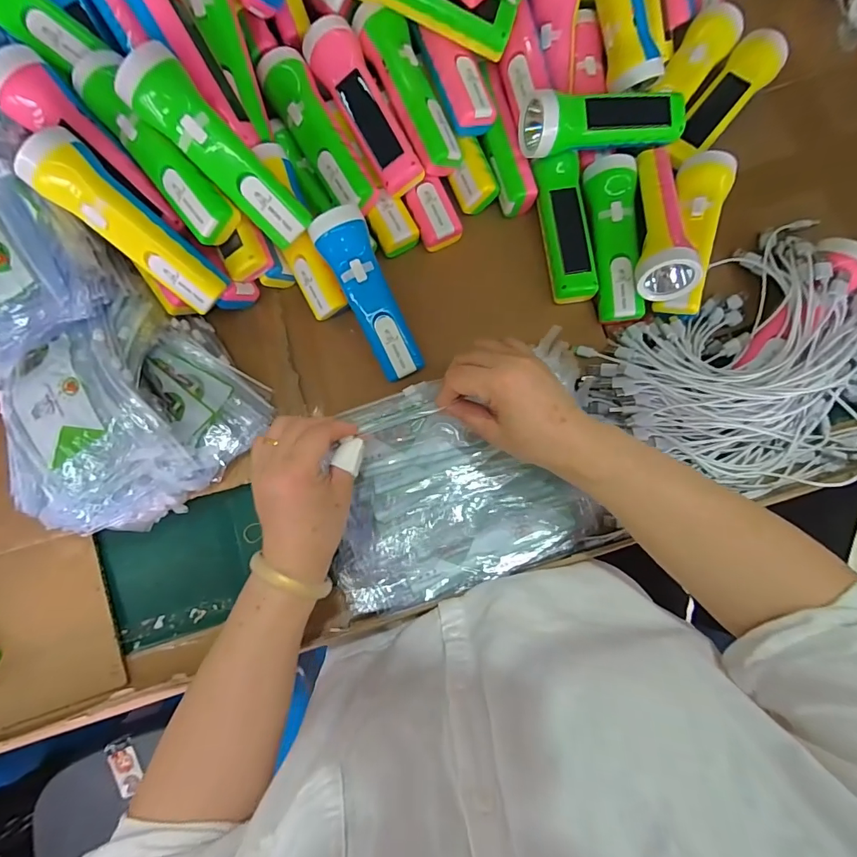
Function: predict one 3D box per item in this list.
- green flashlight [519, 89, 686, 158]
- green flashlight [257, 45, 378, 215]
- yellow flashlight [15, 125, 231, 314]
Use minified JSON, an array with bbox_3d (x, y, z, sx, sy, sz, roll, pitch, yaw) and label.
[{"bbox_3d":[0.173,-0.299,0.425,0.162,0.058,0.052,-11,83,-1],"label":"green flashlight"},{"bbox_3d":[-0.107,-0.291,0.436,0.054,0.044,0.164,-30,84,-3],"label":"green flashlight"},{"bbox_3d":[-0.257,-0.176,0.387,0.047,0.047,0.164,-39,121,16],"label":"yellow flashlight"}]

